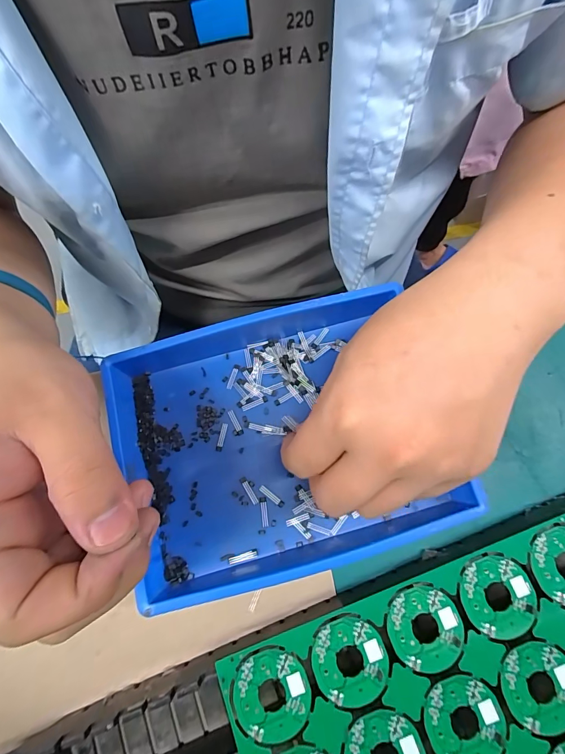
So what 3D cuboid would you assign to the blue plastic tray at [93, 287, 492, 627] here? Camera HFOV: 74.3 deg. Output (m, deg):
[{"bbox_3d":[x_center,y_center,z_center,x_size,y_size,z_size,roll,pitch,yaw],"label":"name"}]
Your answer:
[{"bbox_3d":[-0.007,0.036,0.238,0.197,0.034,0.171,-14,77,-2],"label":"blue plastic tray"}]

